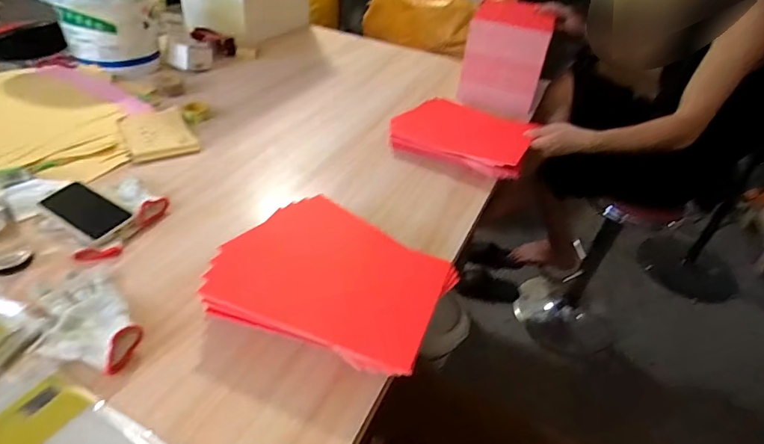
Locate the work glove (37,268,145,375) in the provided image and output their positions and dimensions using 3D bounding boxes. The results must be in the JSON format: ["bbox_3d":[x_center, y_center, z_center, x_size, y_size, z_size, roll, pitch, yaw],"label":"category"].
[{"bbox_3d":[-0.391,0.124,0.603,0.099,0.033,0.190,-24,48,-33],"label":"work glove"}]

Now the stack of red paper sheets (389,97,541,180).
[{"bbox_3d":[0.185,-0.201,1.076,0.323,0.056,0.240,23,41,20],"label":"stack of red paper sheets"}]

